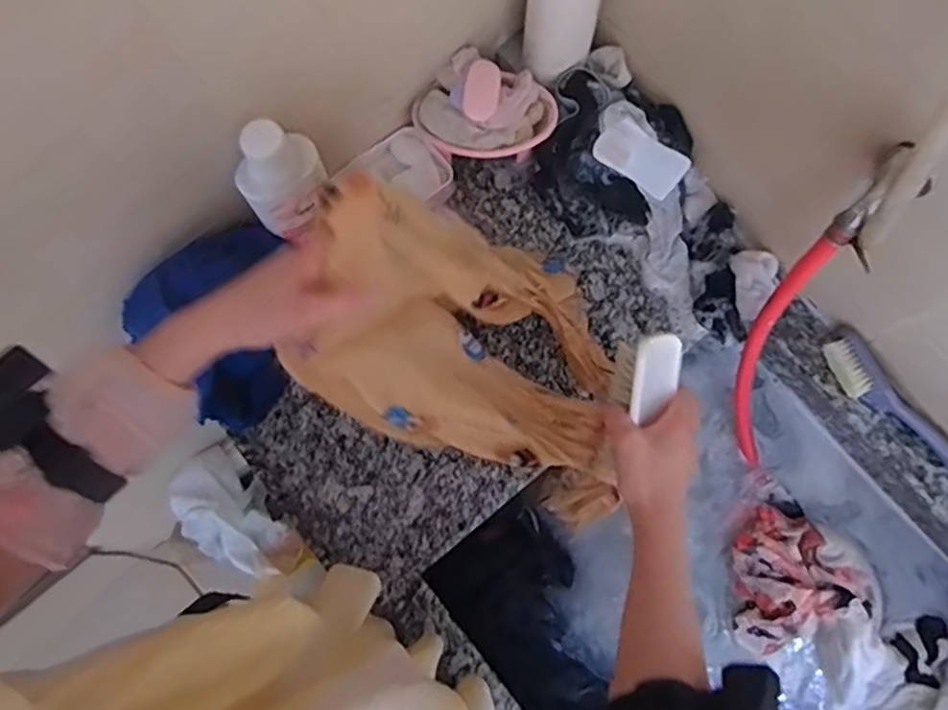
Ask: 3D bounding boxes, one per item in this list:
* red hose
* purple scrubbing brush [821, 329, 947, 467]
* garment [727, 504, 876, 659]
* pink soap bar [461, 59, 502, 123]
[{"bbox_3d":[0.315,0.006,0.720,0.024,0.357,0.061,-16,52,-3],"label":"red hose"},{"bbox_3d":[0.458,0.067,0.711,0.047,0.045,0.215,-39,80,-8],"label":"purple scrubbing brush"},{"bbox_3d":[0.373,0.252,0.783,0.174,0.070,0.136,-27,78,-6],"label":"garment"},{"bbox_3d":[0.008,-0.280,0.709,0.040,0.012,0.071,6,77,2],"label":"pink soap bar"}]

